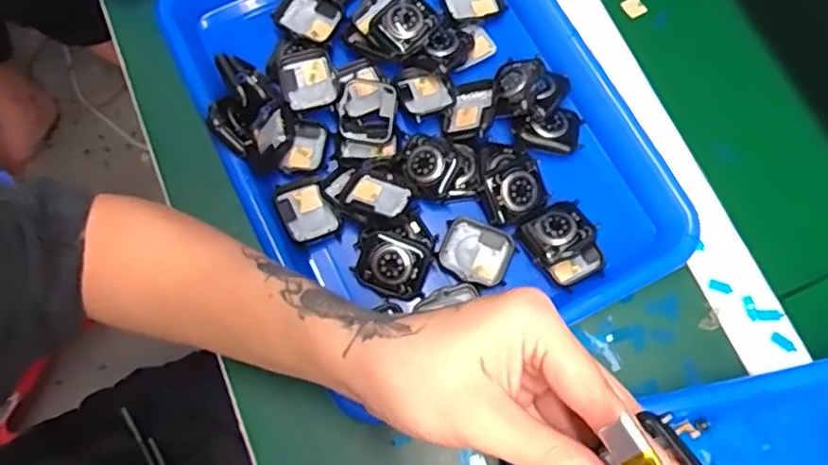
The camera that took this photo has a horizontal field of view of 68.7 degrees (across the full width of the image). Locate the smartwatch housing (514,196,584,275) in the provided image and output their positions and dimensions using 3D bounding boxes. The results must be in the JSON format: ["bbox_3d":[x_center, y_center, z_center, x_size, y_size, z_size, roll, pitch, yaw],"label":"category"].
[{"bbox_3d":[0.095,0.007,0.381,0.044,0.016,0.051,-29,75,-8],"label":"smartwatch housing"}]

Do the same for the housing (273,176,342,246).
[{"bbox_3d":[-0.071,-0.014,0.400,0.033,0.011,0.044,-31,75,-9],"label":"housing"}]

